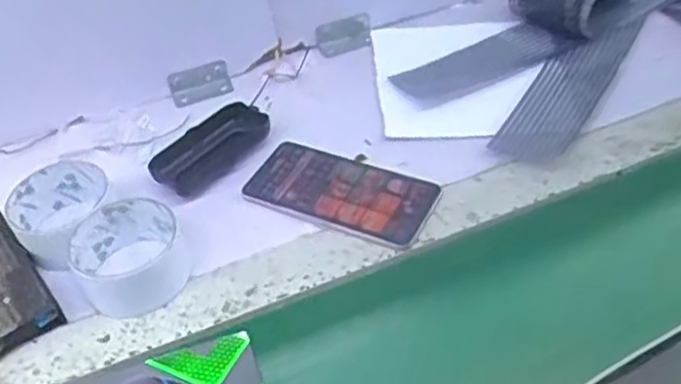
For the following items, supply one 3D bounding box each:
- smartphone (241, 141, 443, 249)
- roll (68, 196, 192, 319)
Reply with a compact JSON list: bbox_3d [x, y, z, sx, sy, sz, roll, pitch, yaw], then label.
[{"bbox_3d":[-0.003,-0.003,0.604,0.164,0.009,0.080,20,50,24],"label":"smartphone"},{"bbox_3d":[-0.161,0.046,0.546,0.078,0.041,0.081,-3,44,3],"label":"roll"}]

